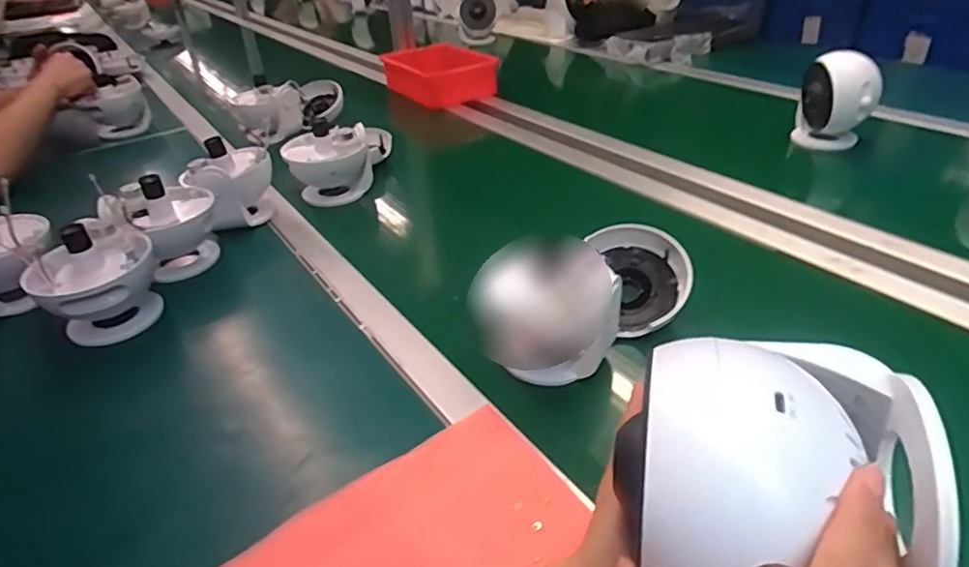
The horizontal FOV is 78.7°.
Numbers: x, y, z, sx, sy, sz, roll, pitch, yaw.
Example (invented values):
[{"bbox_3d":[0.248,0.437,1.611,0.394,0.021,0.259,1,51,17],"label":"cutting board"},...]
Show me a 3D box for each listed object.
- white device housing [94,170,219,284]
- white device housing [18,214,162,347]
[{"bbox_3d":[-0.387,-0.068,0.725,0.111,0.122,0.106,-18,38,-27],"label":"white device housing"},{"bbox_3d":[-0.405,0.002,0.627,0.111,0.123,0.096,-23,40,-33],"label":"white device housing"}]

